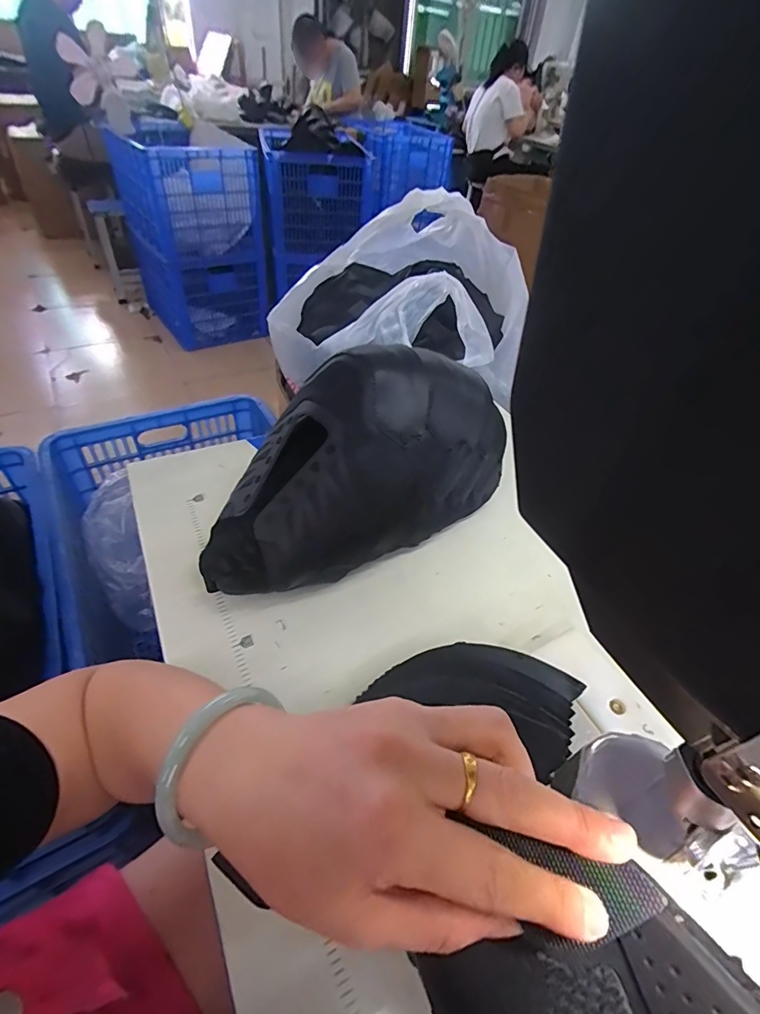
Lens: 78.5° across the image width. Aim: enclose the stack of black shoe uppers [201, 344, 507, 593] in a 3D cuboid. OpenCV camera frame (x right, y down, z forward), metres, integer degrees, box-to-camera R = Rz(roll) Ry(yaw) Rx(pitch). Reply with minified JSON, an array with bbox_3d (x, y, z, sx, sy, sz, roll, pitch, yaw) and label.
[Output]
[{"bbox_3d":[-0.023,-0.035,0.449,0.309,0.192,0.128,-23,52,-27],"label":"stack of black shoe uppers"}]

